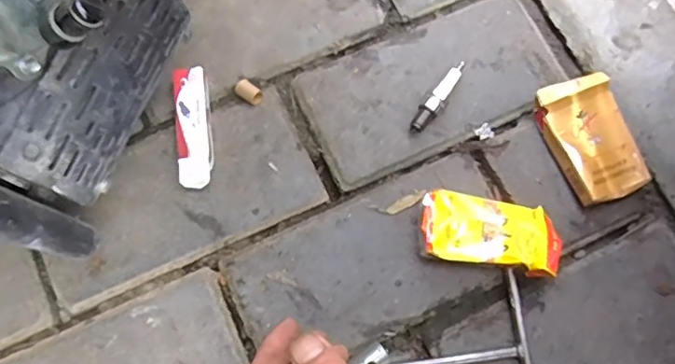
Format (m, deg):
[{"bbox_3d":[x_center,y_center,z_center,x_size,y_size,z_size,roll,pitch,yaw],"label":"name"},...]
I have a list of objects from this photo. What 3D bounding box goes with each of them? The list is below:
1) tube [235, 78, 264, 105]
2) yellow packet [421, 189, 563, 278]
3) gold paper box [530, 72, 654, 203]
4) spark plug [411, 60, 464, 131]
[{"bbox_3d":[-0.078,-0.079,0.507,0.026,0.013,0.015,42,79,9],"label":"tube"},{"bbox_3d":[0.124,0.043,0.470,0.110,0.034,0.056,13,76,2],"label":"yellow packet"},{"bbox_3d":[0.224,-0.039,0.498,0.074,0.028,0.108,-22,77,-6],"label":"gold paper box"},{"bbox_3d":[0.090,-0.074,0.505,0.015,0.019,0.076,38,78,8],"label":"spark plug"}]

